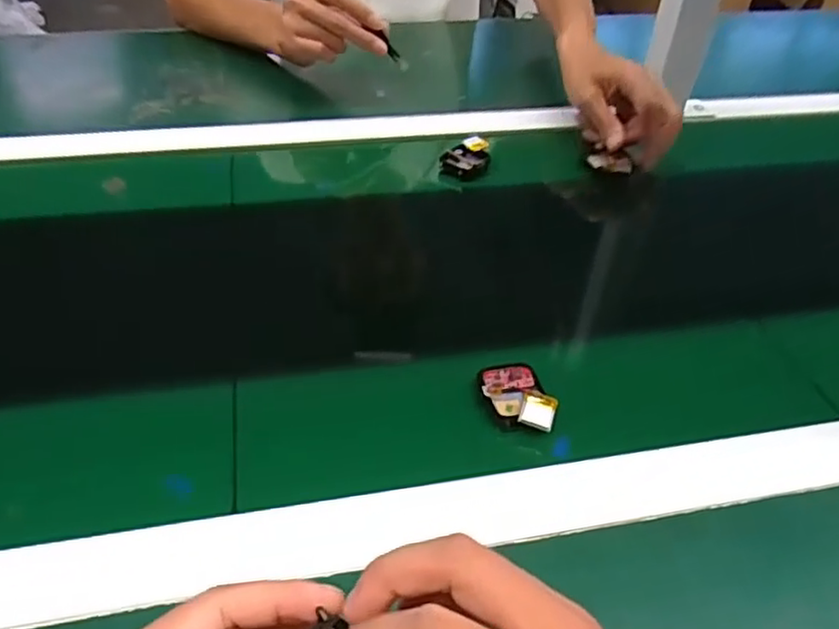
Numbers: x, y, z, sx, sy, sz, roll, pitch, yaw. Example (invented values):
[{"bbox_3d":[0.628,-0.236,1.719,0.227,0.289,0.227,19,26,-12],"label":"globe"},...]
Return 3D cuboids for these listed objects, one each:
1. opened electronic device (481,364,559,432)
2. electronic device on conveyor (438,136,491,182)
[{"bbox_3d":[0.060,0.052,0.406,0.037,0.015,0.055,-10,44,-16],"label":"opened electronic device"},{"bbox_3d":[0.043,-0.146,0.625,0.044,0.021,0.050,9,42,5],"label":"electronic device on conveyor"}]

